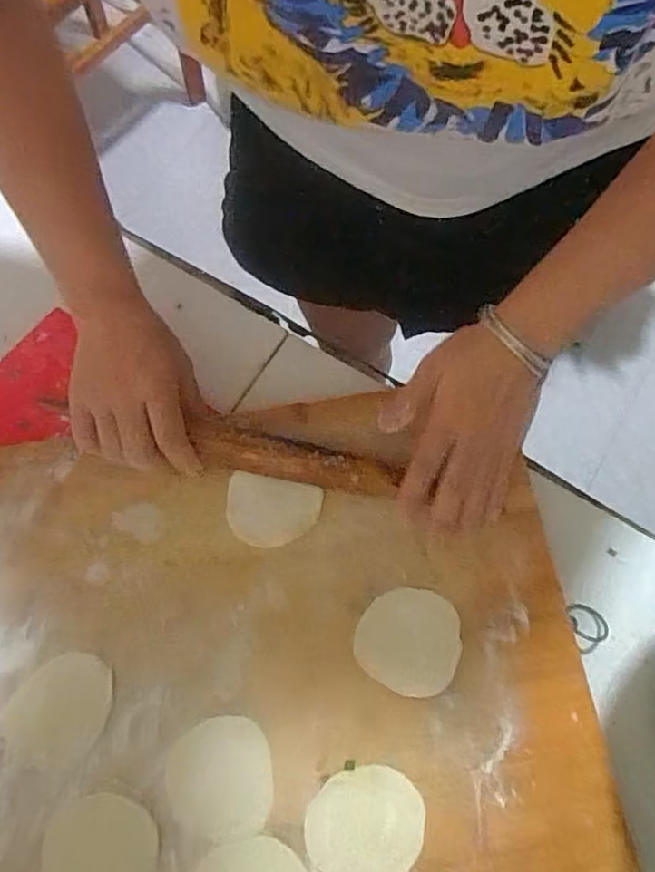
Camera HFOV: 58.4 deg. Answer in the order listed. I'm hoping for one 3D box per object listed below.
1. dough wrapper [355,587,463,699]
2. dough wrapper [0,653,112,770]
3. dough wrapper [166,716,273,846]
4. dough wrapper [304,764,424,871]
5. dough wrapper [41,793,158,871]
[{"bbox_3d":[0.056,0.138,0.399,0.067,0.004,0.067,0,72,-1],"label":"dough wrapper"},{"bbox_3d":[-0.176,0.181,0.382,0.073,0.004,0.060,-42,78,-13],"label":"dough wrapper"},{"bbox_3d":[-0.069,0.218,0.371,0.064,0.004,0.068,0,72,-1],"label":"dough wrapper"},{"bbox_3d":[0.023,0.240,0.360,0.065,0.004,0.067,0,72,-1],"label":"dough wrapper"},{"bbox_3d":[-0.139,0.257,0.357,0.066,0.004,0.064,0,72,-1],"label":"dough wrapper"}]

